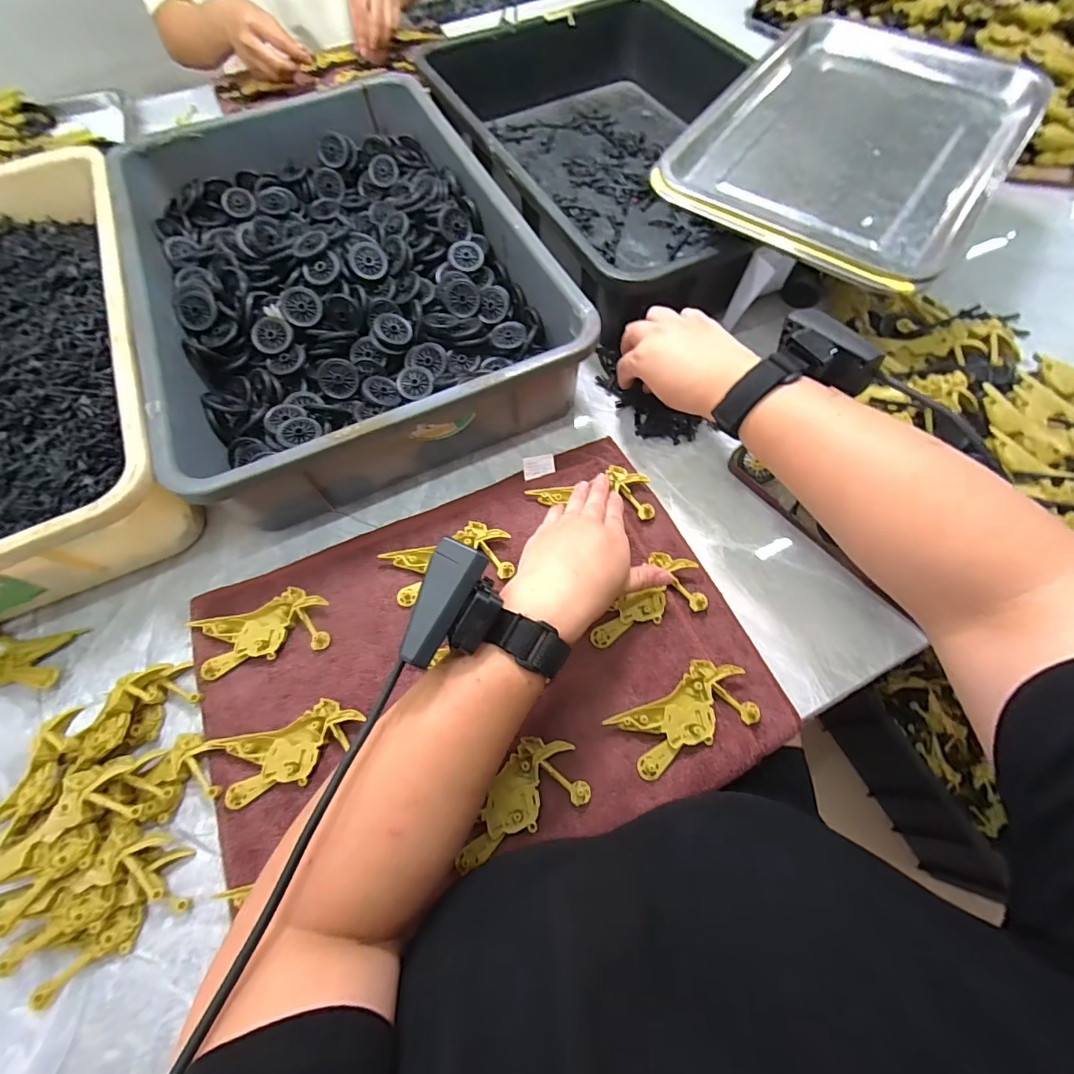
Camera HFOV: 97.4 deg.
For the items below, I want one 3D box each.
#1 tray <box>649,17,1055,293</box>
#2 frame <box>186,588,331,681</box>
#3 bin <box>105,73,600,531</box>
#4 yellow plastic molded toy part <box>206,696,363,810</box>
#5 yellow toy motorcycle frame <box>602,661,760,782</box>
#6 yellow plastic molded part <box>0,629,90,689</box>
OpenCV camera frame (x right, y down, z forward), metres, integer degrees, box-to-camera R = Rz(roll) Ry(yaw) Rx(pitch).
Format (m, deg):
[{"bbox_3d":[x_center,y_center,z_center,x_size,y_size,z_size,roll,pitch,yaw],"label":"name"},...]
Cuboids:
[{"bbox_3d":[0.305,-0.387,0.455,0.261,0.027,0.359,33,71,15],"label":"tray"},{"bbox_3d":[-0.216,0.074,0.375,0.095,0.014,0.051,-16,67,-5],"label":"frame"},{"bbox_3d":[-0.208,-0.281,0.494,0.349,0.097,0.508,-25,68,-9],"label":"bin"},{"bbox_3d":[-0.178,0.153,0.339,0.105,0.013,0.047,-19,67,-6],"label":"yellow plastic molded toy part"},{"bbox_3d":[0.108,0.129,0.343,0.101,0.011,0.051,-25,68,-9],"label":"yellow toy motorcycle frame"},{"bbox_3d":[-0.419,0.096,0.375,0.089,0.020,0.045,-1,66,2],"label":"yellow plastic molded part"}]

